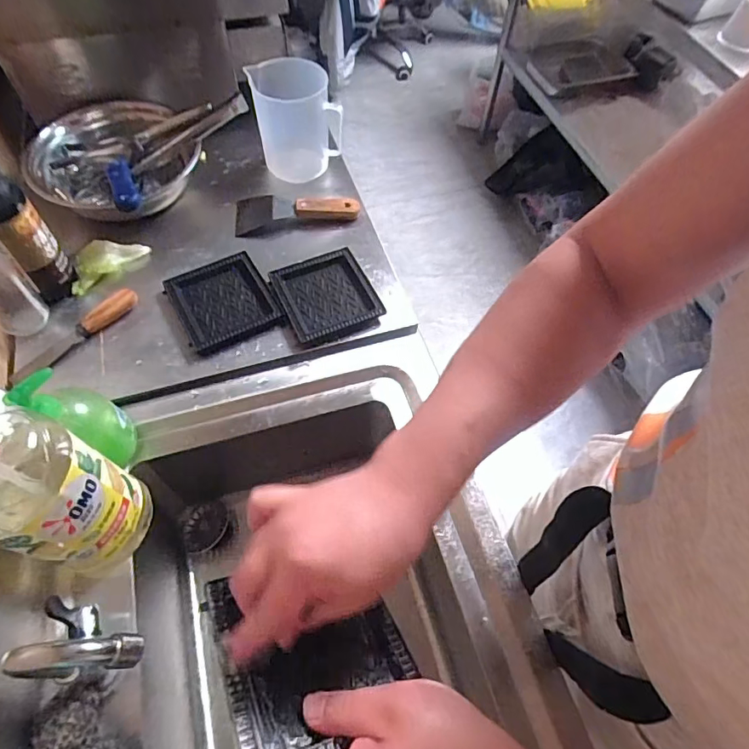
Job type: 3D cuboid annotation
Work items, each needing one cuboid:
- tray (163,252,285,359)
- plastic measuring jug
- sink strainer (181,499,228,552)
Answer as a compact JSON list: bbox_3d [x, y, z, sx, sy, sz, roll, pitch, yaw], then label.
[{"bbox_3d":[-0.211,-0.104,0.697,0.128,0.018,0.137,-26,64,-17],"label":"tray"},{"bbox_3d":[-0.124,-0.426,0.827,0.135,0.153,0.126,1,59,-2],"label":"plastic measuring jug"},{"bbox_3d":[-0.252,0.224,0.736,0.061,0.020,0.074,-6,60,-6],"label":"sink strainer"}]

